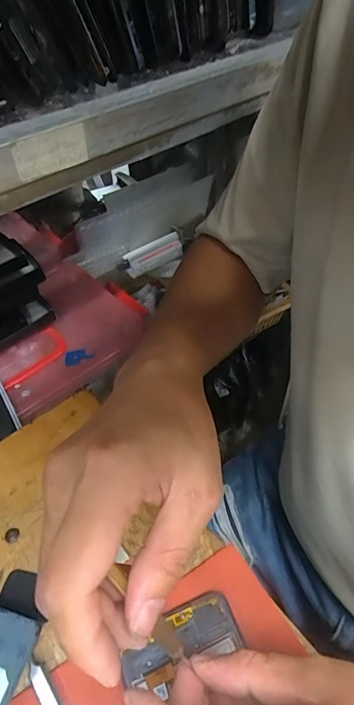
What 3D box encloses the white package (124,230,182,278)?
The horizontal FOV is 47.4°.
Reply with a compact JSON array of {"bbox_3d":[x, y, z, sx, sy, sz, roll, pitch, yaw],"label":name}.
[{"bbox_3d":[-0.037,-0.160,0.660,0.100,0.038,0.026,-30,49,-11],"label":"white package"}]

